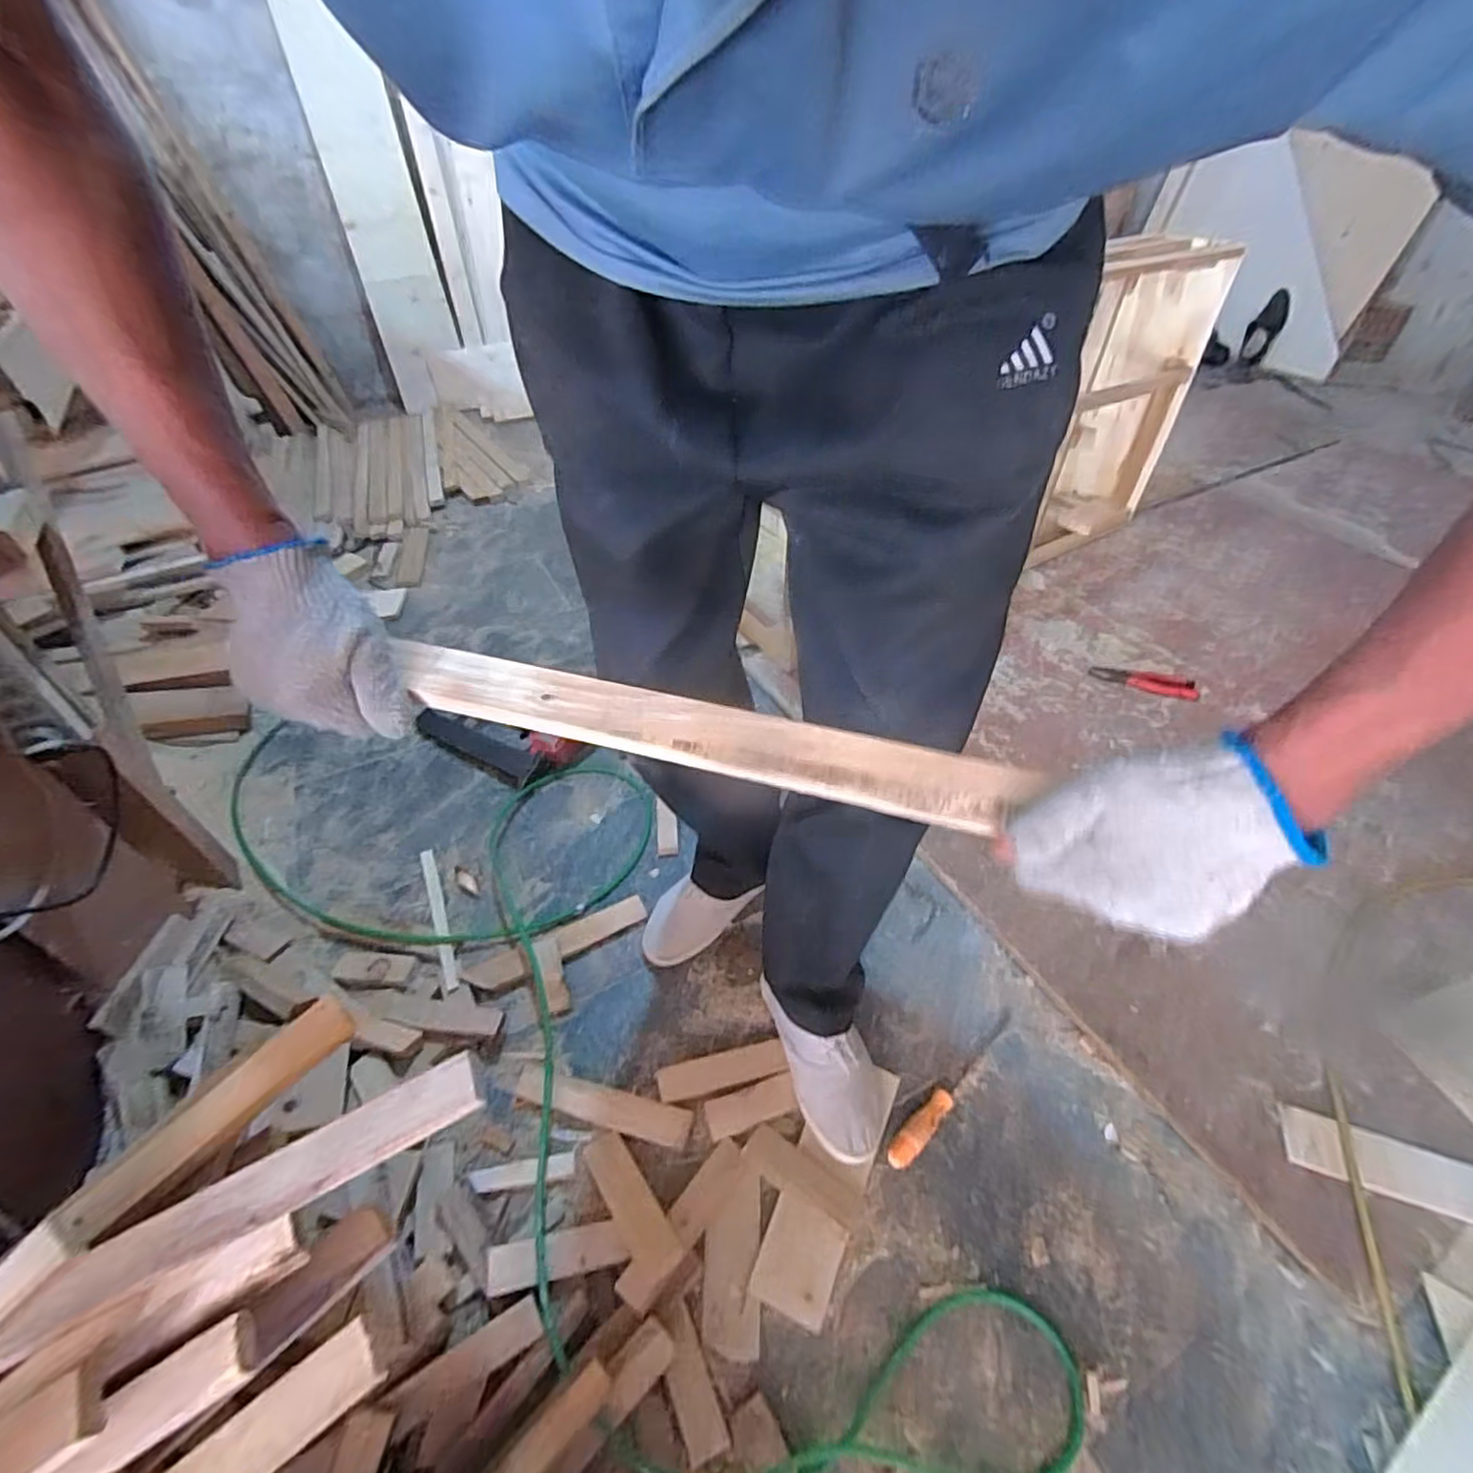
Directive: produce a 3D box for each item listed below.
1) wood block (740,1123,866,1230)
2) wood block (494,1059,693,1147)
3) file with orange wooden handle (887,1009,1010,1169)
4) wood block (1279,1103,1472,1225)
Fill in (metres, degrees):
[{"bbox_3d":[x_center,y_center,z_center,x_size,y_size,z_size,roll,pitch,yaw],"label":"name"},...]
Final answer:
[{"bbox_3d":[0.072,0.479,0.717,0.133,0.014,0.041,23,49,22],"label":"wood block"},{"bbox_3d":[-0.173,0.426,0.769,0.241,0.019,0.041,11,45,11],"label":"wood block"},{"bbox_3d":[0.267,0.420,0.790,0.249,0.023,0.027,-31,52,-28],"label":"file with orange wooden handle"},{"bbox_3d":[0.742,0.474,0.701,0.271,0.009,0.067,16,47,16],"label":"wood block"}]

